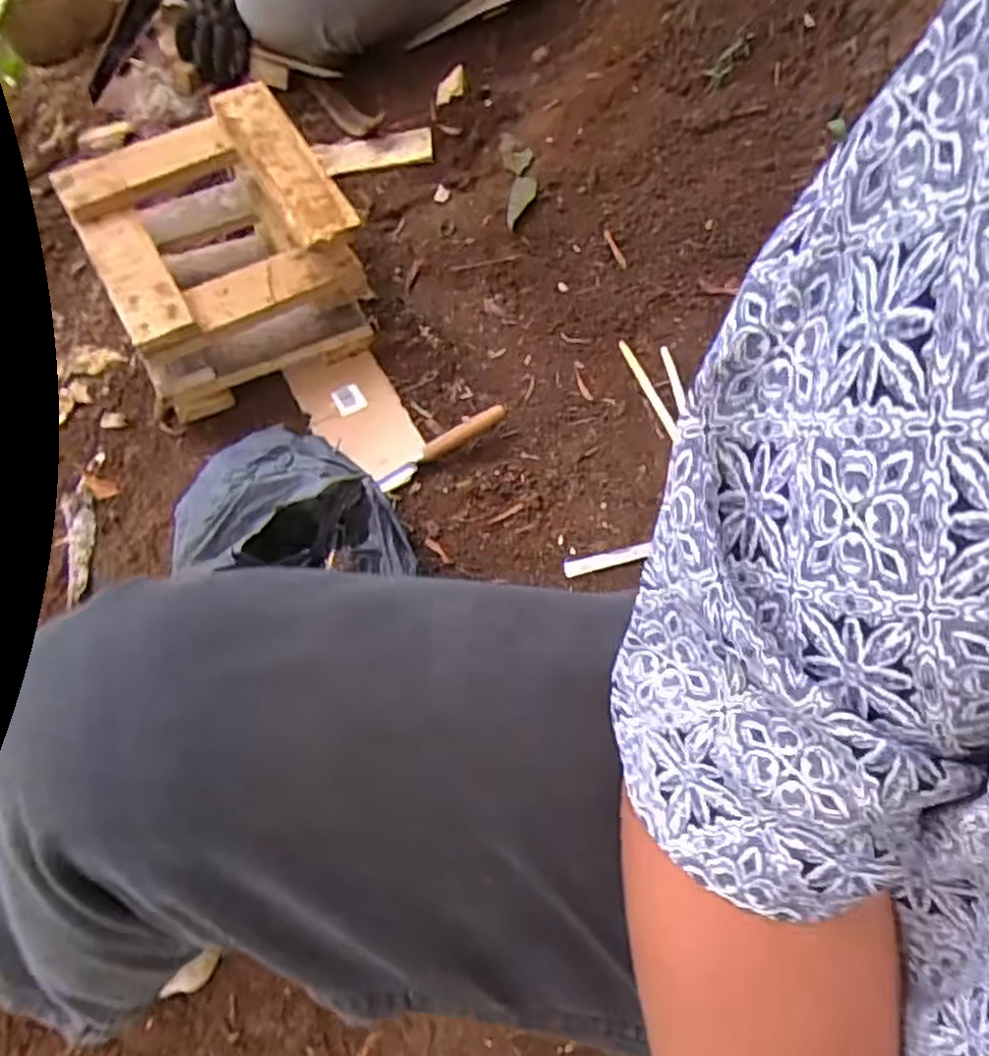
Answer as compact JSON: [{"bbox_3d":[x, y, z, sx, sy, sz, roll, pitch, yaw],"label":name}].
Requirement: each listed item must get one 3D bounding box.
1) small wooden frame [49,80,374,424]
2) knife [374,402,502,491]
[{"bbox_3d":[-0.301,-0.300,0.803,0.247,0.185,0.281,-27,58,-17],"label":"small wooden frame"},{"bbox_3d":[-0.054,-0.084,0.742,0.149,0.013,0.021,-34,59,-3],"label":"knife"}]

